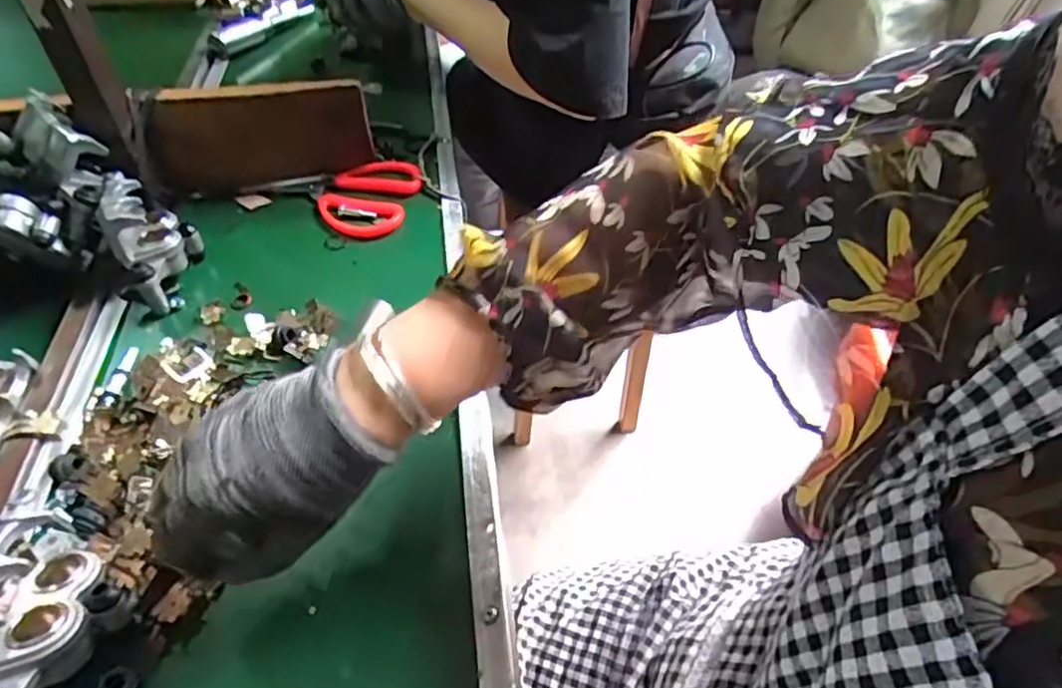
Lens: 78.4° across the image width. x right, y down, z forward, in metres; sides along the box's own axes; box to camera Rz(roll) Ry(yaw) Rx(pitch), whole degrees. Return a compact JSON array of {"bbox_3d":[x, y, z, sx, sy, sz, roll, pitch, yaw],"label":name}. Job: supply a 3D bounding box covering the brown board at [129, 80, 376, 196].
[{"bbox_3d":[-0.241,-0.181,0.587,0.188,0.099,0.024,-13,49,-14],"label":"brown board"}]

